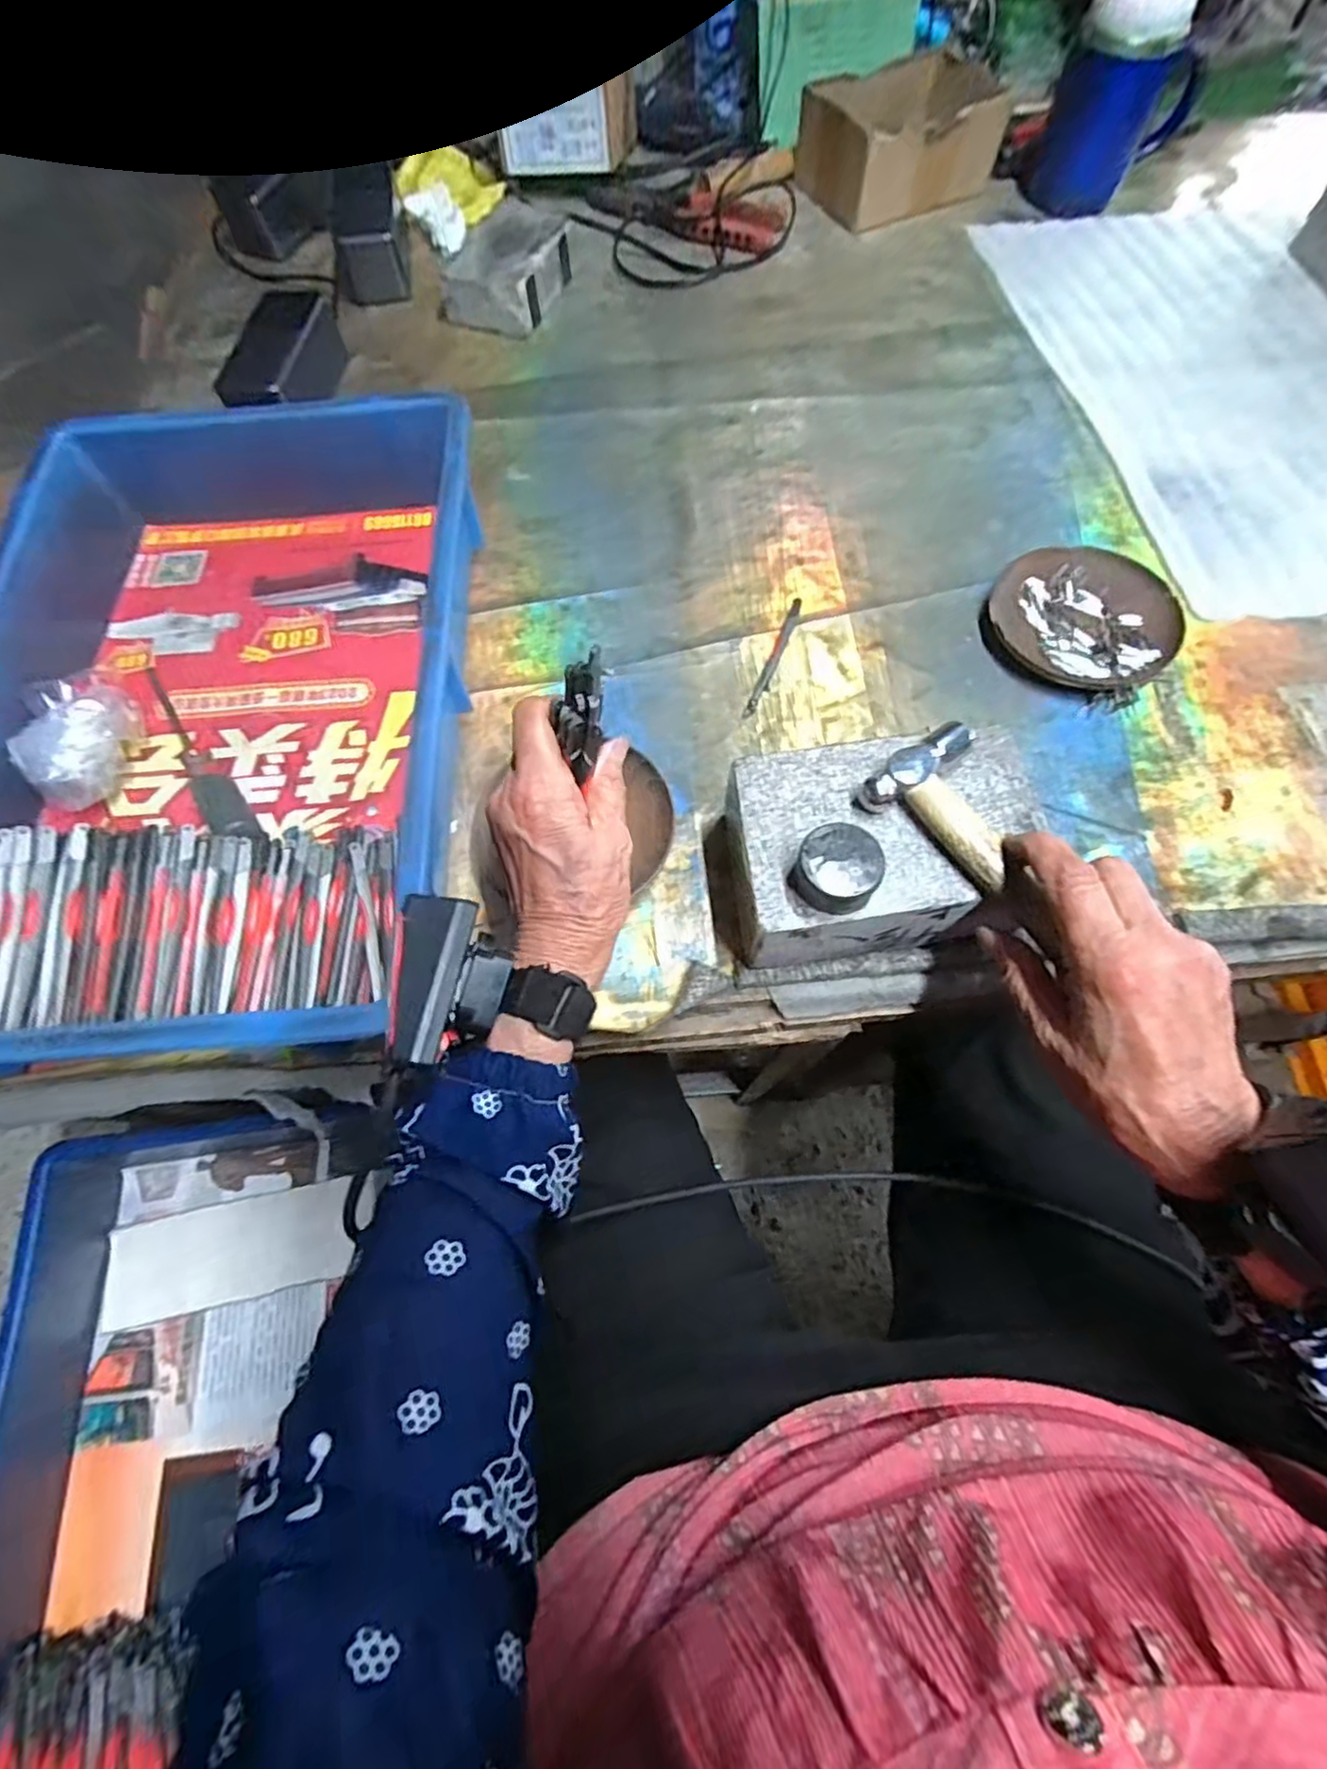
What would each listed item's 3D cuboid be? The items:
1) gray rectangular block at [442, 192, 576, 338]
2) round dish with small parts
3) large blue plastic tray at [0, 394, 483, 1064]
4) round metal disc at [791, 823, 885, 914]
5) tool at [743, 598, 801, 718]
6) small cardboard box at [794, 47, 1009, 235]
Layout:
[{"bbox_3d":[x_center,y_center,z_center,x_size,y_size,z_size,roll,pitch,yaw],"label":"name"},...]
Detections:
[{"bbox_3d":[-0.135,-0.559,0.616,0.085,0.041,0.130,20,69,10],"label":"gray rectangular block"},{"bbox_3d":[0.276,-0.175,0.447,0.113,0.018,0.105,-1,67,2],"label":"round dish with small parts"},{"bbox_3d":[-0.260,-0.117,0.411,0.281,0.077,0.437,-4,66,1],"label":"large blue plastic tray"},{"bbox_3d":[0.081,-0.009,0.313,0.037,0.021,0.037,1,68,-2],"label":"round metal disc"},{"bbox_3d":[0.074,-0.152,0.448,0.007,0.006,0.101,20,69,11],"label":"tool"},{"bbox_3d":[0.229,-0.713,0.654,0.176,0.068,0.133,-23,67,-7],"label":"small cardboard box"}]

